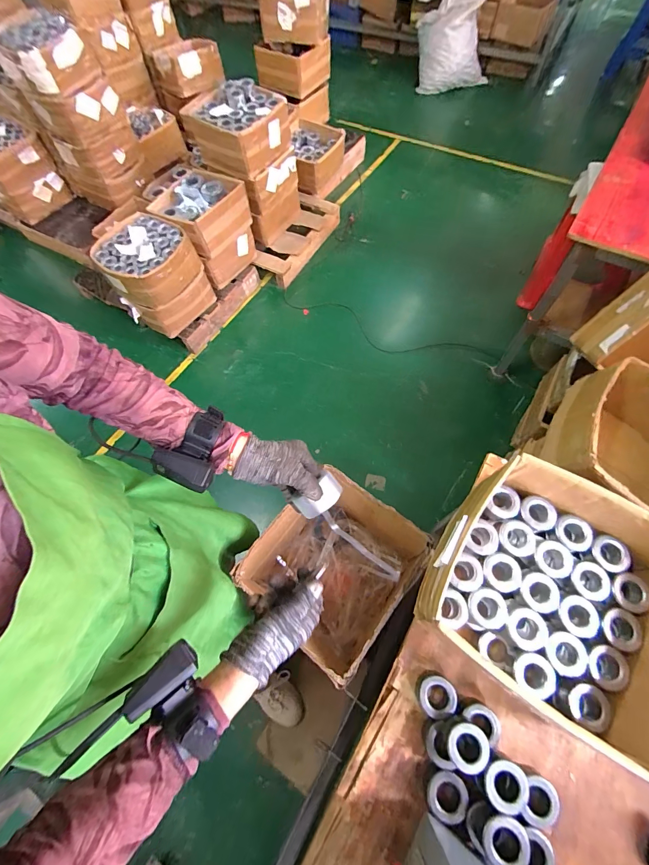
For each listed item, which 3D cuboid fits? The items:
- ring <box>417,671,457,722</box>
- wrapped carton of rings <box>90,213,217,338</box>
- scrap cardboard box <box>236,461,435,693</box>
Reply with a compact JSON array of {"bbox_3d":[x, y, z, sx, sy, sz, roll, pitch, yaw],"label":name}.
[{"bbox_3d":[0.189,0.441,0.594,0.061,0.030,0.060,-1,66,3],"label":"ring"},{"bbox_3d":[-0.756,-0.703,1.580,0.394,0.299,0.350,36,72,18],"label":"wrapped carton of rings"},{"bbox_3d":[0.028,0.310,0.842,0.294,0.281,0.298,34,72,17],"label":"scrap cardboard box"}]

